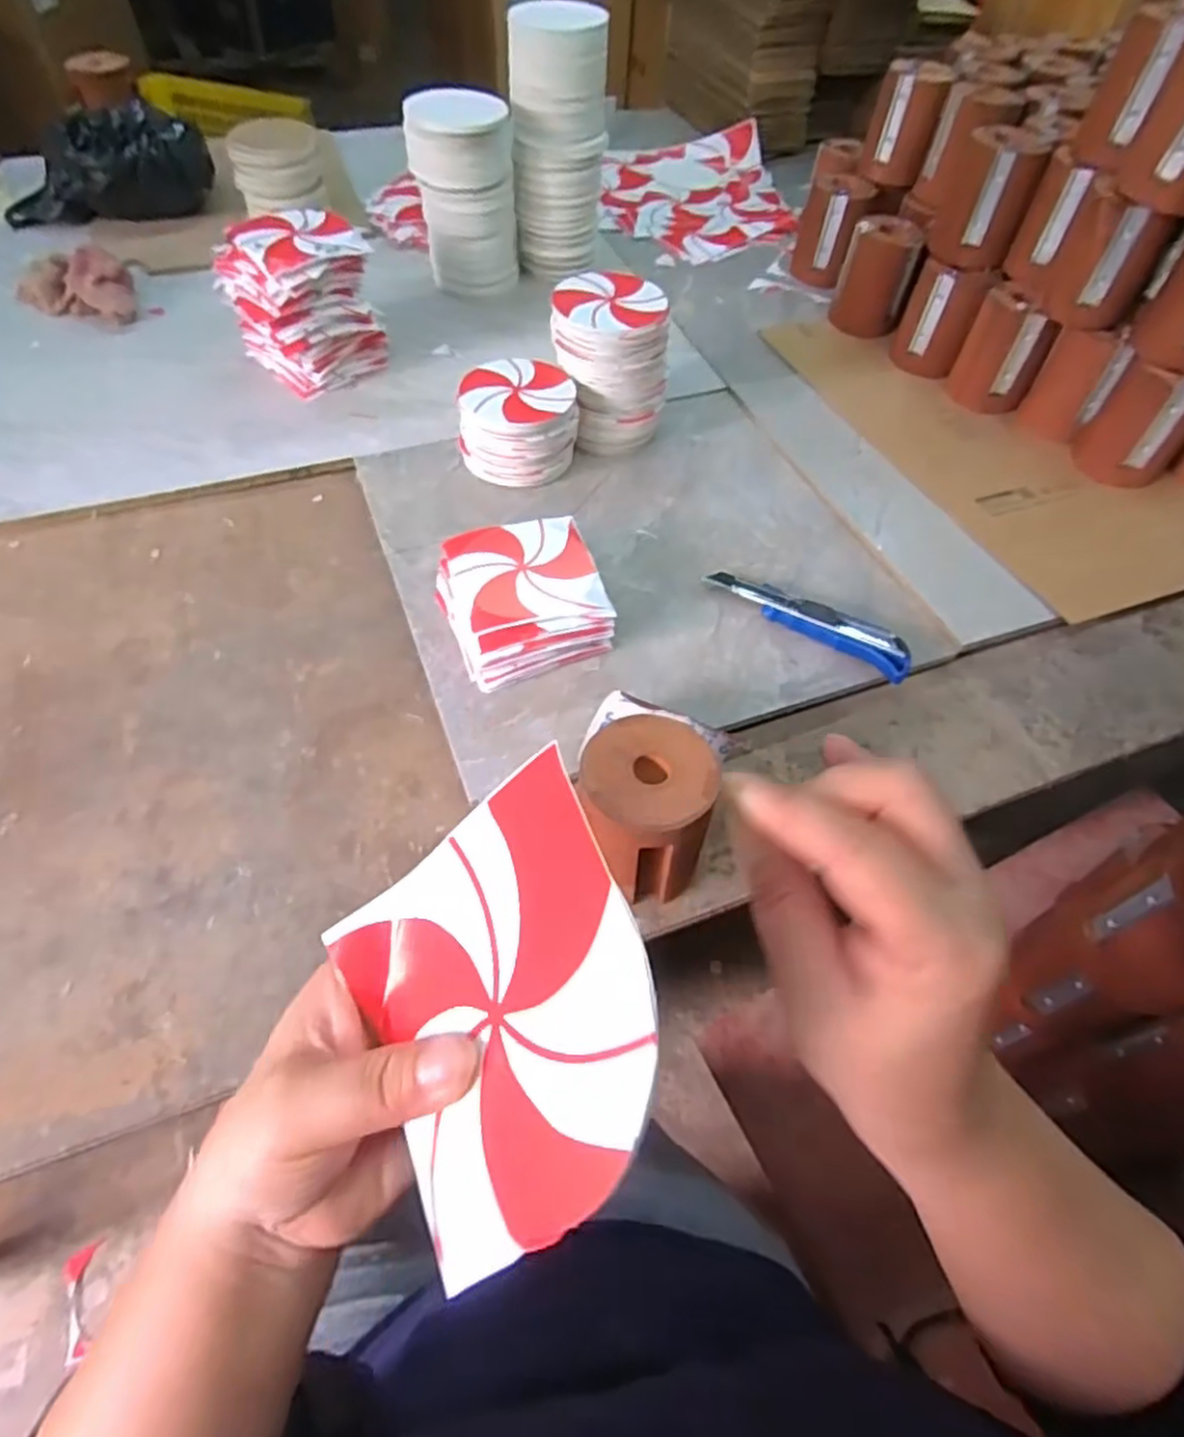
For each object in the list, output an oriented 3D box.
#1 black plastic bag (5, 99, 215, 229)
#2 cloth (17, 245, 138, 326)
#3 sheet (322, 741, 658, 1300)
[{"bbox_3d":[-0.595,-0.665,0.905,0.242,0.086,0.133,-24,59,-18],"label":"black plastic bag"},{"bbox_3d":[-0.563,-0.483,0.816,0.142,0.041,0.089,11,55,5],"label":"cloth"},{"bbox_3d":[-0.025,0.077,0.194,0.010,0.101,0.101,13,41,-46],"label":"sheet"}]

